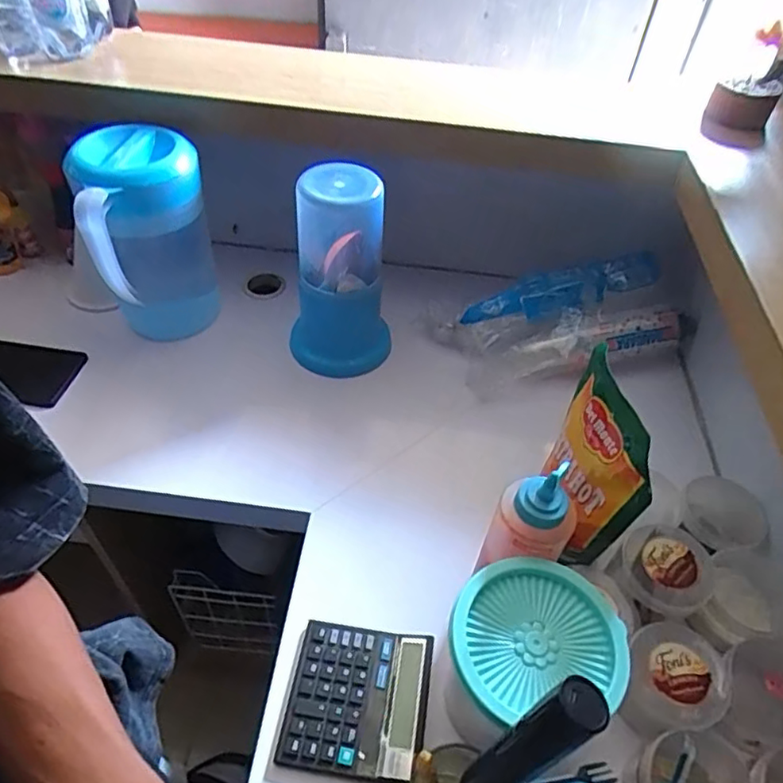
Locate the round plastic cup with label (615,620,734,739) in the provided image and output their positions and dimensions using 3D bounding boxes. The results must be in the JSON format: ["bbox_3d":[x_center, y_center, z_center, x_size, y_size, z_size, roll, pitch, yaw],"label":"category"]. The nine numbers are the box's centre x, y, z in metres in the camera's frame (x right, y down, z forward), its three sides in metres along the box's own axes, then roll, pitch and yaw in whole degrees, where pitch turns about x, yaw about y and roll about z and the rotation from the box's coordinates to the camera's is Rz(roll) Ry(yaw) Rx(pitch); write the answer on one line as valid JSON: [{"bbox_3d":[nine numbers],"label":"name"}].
[{"bbox_3d":[0.260,0.276,0.561,0.099,0.057,0.087,-14,51,-16],"label":"round plastic cup with label"}]

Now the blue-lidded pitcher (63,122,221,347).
[{"bbox_3d":[-0.315,-0.185,0.796,0.142,0.286,0.130,-14,51,-16],"label":"blue-lidded pitcher"}]

